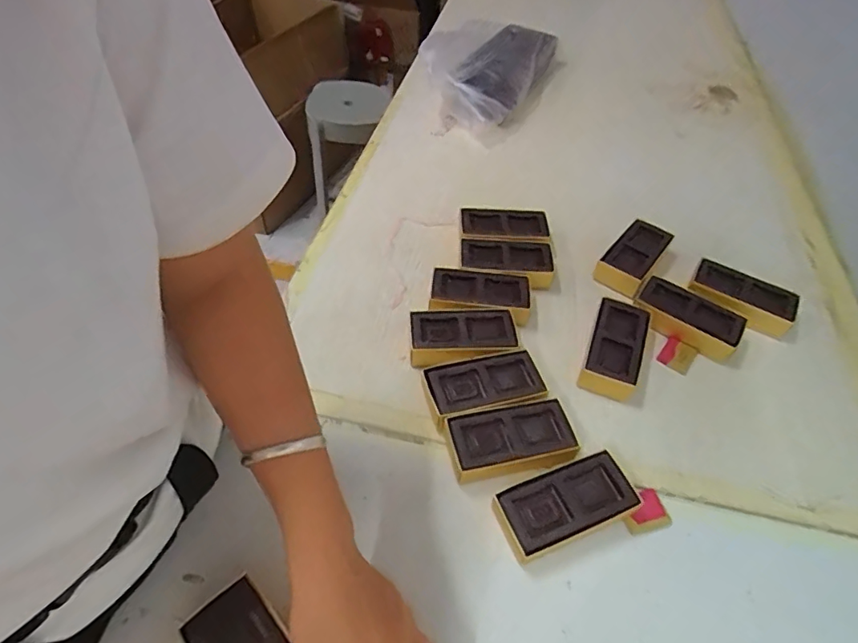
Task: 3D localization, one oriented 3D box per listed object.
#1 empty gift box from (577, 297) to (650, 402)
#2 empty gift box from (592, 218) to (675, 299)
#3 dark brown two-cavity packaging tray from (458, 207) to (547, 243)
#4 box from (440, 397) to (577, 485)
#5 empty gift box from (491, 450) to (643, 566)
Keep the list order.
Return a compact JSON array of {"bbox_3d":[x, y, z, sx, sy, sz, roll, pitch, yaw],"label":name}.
[{"bbox_3d":[0.203,0.029,0.555,0.055,0.030,0.116,19,52,13],"label":"empty gift box"},{"bbox_3d":[0.262,-0.086,0.656,0.059,0.029,0.120,31,55,22],"label":"empty gift box"},{"bbox_3d":[0.098,-0.122,0.677,0.113,0.030,0.064,6,50,3],"label":"dark brown two-cavity packaging tray"},{"bbox_3d":[0.074,0.114,0.475,0.115,0.036,0.062,-10,51,-11],"label":"box"},{"bbox_3d":[0.117,0.159,0.439,0.115,0.036,0.059,-18,53,-17],"label":"empty gift box"}]

